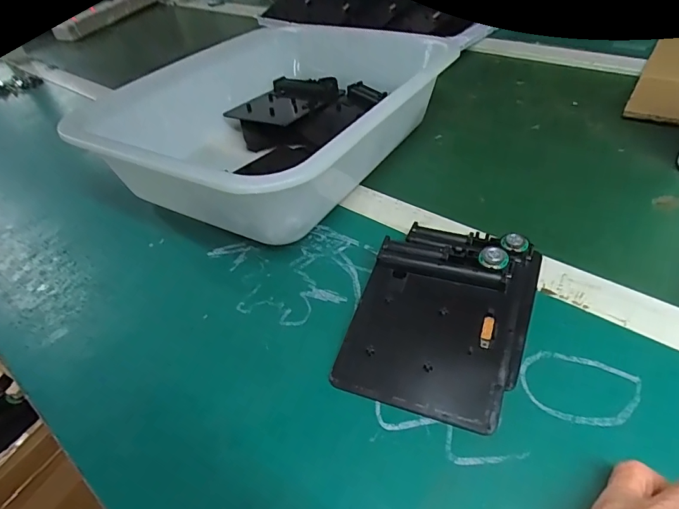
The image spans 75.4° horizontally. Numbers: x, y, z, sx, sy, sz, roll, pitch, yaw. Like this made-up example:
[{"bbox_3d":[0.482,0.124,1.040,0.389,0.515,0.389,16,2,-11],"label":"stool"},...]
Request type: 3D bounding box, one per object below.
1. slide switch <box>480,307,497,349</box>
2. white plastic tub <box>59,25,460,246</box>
[{"bbox_3d":[0.101,0.050,0.297,0.009,0.004,0.029,11,60,20],"label":"slide switch"},{"bbox_3d":[-0.069,-0.148,0.487,0.297,0.102,0.365,20,50,27],"label":"white plastic tub"}]

